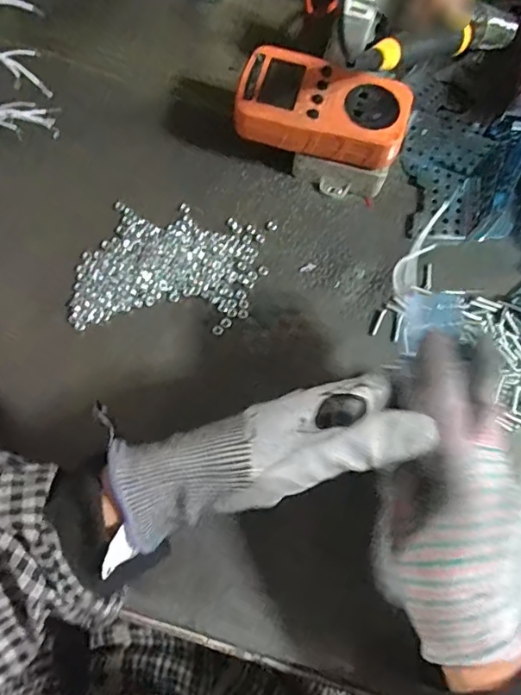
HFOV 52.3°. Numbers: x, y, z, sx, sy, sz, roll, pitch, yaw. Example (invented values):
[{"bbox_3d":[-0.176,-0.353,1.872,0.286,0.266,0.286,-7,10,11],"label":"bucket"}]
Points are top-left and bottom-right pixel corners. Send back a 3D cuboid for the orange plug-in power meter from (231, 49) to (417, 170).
[{"bbox_3d":[0.047,-0.179,0.401,0.123,0.031,0.065,12,75,4],"label":"orange plug-in power meter"}]

